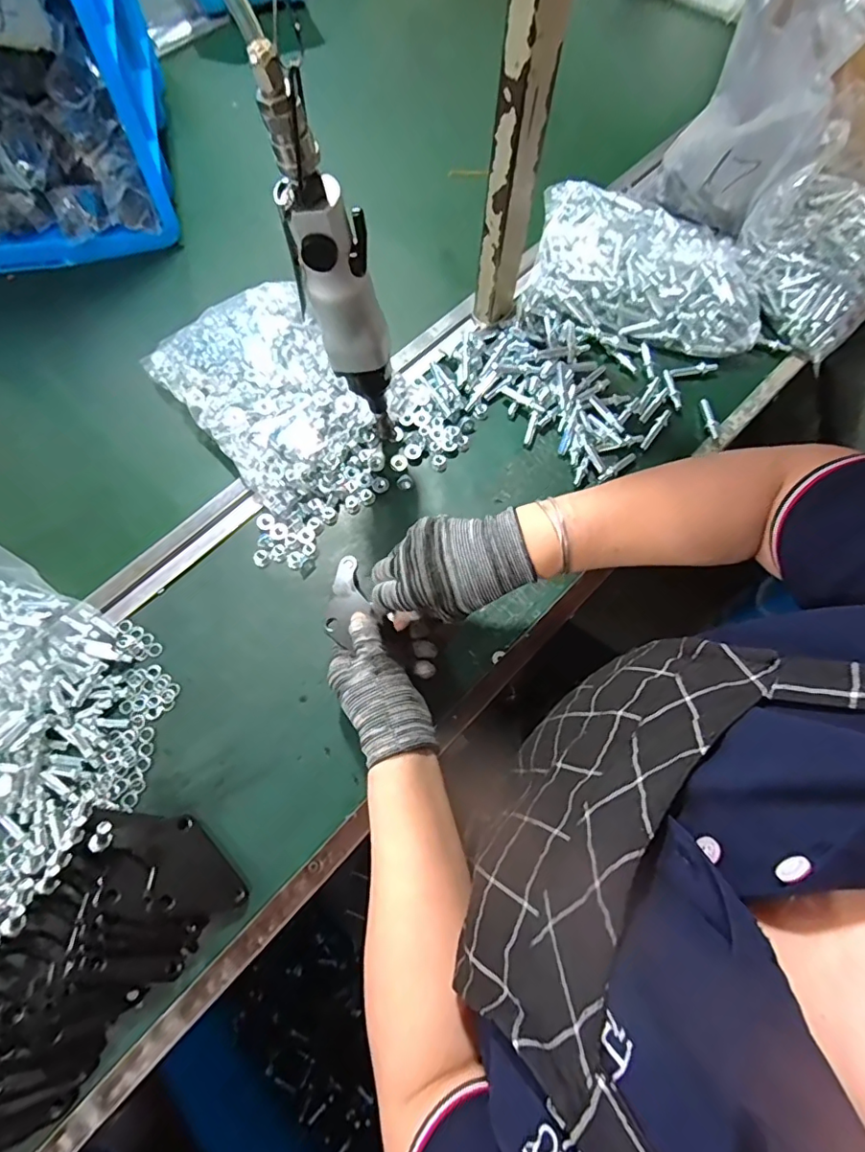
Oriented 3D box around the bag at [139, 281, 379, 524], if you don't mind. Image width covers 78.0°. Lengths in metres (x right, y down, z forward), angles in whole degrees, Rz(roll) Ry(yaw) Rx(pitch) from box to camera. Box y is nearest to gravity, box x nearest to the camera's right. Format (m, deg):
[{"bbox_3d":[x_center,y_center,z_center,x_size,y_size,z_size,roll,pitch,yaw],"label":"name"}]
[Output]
[{"bbox_3d":[-0.167,-0.188,0.543,0.154,0.037,0.240,-40,77,-13],"label":"bag"}]

